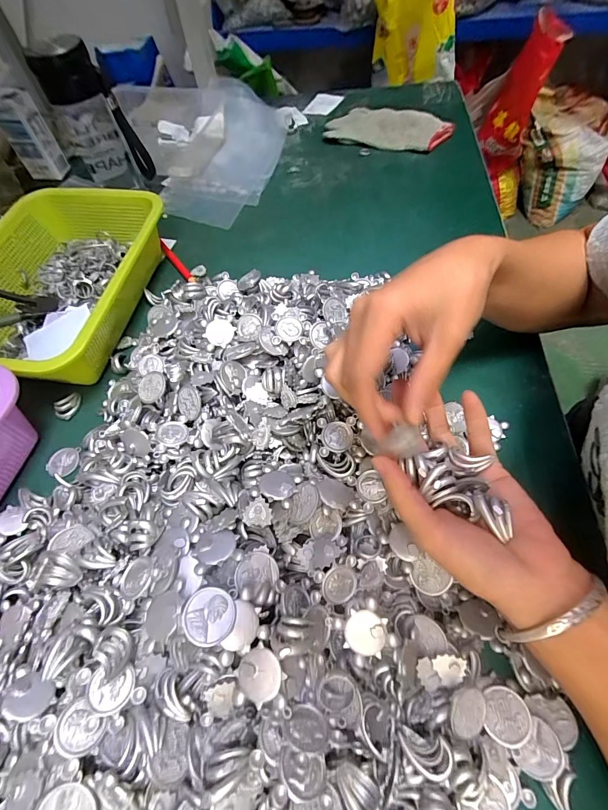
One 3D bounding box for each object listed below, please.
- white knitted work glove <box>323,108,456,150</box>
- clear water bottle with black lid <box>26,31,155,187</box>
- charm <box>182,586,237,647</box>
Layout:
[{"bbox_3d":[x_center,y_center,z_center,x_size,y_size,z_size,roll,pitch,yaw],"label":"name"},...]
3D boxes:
[{"bbox_3d":[0.137,-0.452,0.588,0.191,0.027,0.092,25,65,17],"label":"white knitted work glove"},{"bbox_3d":[-0.281,-0.375,0.491,0.085,0.184,0.094,-33,63,-15],"label":"clear water bottle with black lid"},{"bbox_3d":[-0.054,0.122,0.208,0.029,0.004,0.029,10,53,-14],"label":"charm"}]

